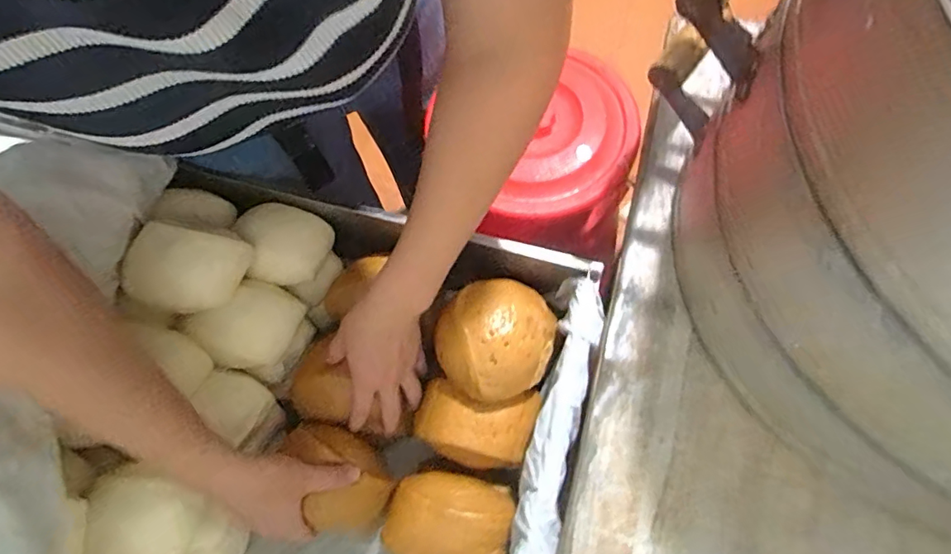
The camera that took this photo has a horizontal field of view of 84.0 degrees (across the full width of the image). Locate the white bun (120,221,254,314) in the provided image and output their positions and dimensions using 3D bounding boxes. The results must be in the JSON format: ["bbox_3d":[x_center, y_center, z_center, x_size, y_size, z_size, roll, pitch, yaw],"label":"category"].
[{"bbox_3d":[-0.275,-0.010,0.495,0.085,0.059,0.085,-1,70,2],"label":"white bun"}]

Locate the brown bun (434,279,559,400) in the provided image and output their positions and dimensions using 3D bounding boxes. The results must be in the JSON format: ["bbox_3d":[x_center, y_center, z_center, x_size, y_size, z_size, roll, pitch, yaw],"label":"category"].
[{"bbox_3d":[0.019,0.059,0.506,0.105,0.052,0.111,-1,70,2],"label":"brown bun"}]

